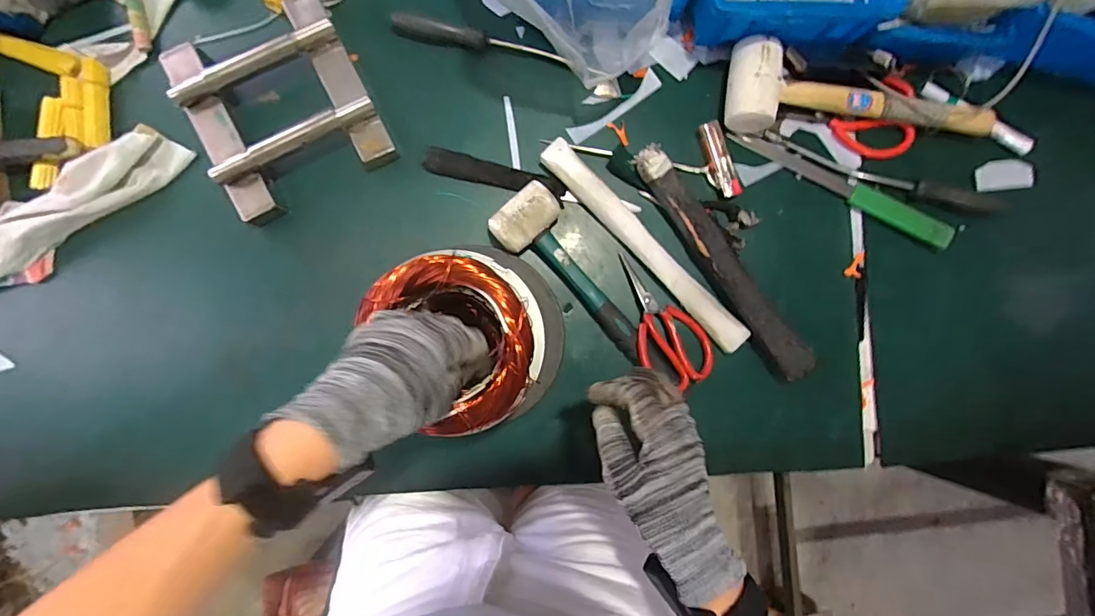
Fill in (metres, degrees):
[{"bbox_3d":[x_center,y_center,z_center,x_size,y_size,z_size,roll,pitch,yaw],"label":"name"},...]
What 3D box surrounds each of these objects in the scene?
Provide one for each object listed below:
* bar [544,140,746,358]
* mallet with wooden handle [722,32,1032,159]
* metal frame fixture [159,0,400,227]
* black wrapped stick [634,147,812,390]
[{"bbox_3d":[0.108,-0.067,0.542,0.033,0.029,0.301,-44,90,-1],"label":"bar"},{"bbox_3d":[0.372,-0.224,0.532,0.345,0.050,0.093,8,89,-1],"label":"mallet with wooden handle"},{"bbox_3d":[-0.285,-0.213,0.518,0.174,0.054,0.194,-27,90,-1],"label":"metal frame fixture"},{"bbox_3d":[0.192,-0.048,0.531,0.049,0.033,0.293,-34,90,-1],"label":"black wrapped stick"}]

